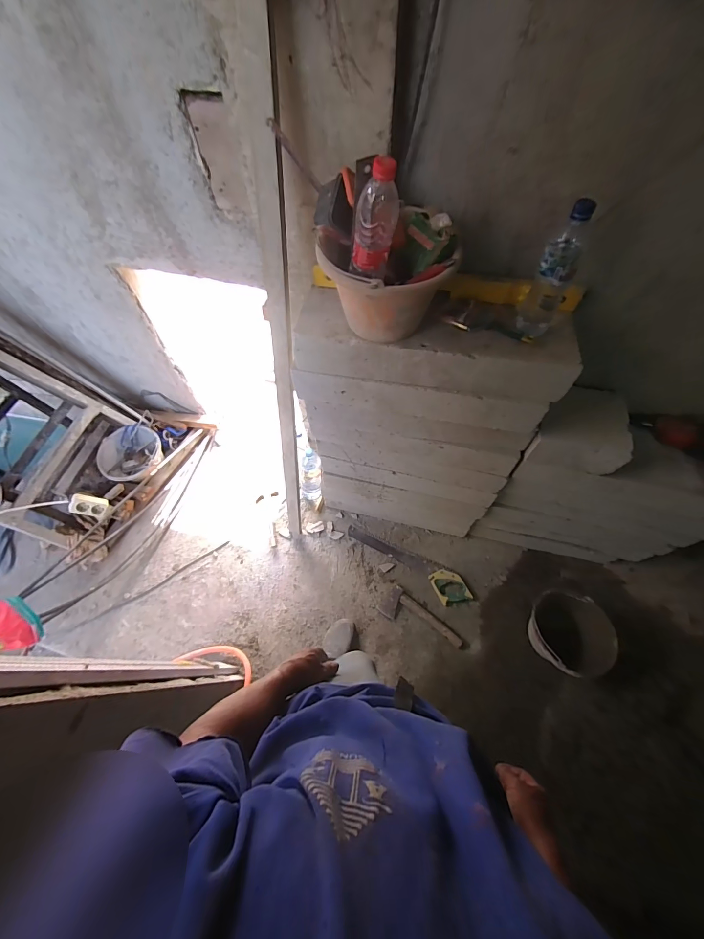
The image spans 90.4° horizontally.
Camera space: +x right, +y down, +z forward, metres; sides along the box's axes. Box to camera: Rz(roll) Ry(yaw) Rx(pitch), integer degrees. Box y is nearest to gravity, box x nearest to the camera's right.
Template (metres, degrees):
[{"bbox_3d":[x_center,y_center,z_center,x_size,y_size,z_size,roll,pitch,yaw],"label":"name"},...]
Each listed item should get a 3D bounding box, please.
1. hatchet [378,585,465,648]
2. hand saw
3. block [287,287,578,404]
[{"bbox_3d":[0.246,0.561,1.275,0.302,0.035,0.113,37,68,20],"label":"hatchet"},{"bbox_3d":[0.223,0.359,1.388,0.527,0.030,0.104,31,66,18],"label":"hand saw"},{"bbox_3d":[0.169,-0.278,0.776,0.589,0.106,0.163,10,61,8],"label":"block"}]

